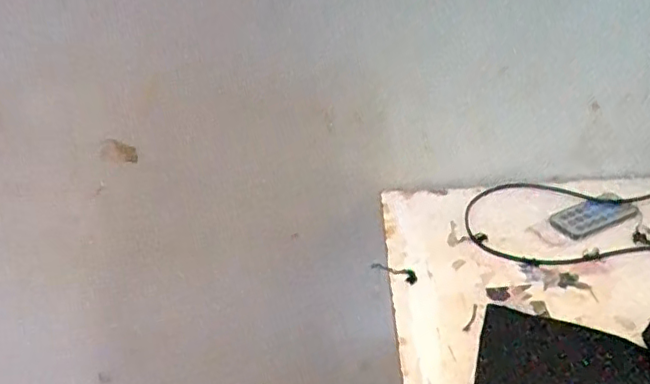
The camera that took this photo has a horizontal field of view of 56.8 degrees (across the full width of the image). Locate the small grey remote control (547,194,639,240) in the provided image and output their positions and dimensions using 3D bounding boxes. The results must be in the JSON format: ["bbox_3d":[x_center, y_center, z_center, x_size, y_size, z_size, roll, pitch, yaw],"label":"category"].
[{"bbox_3d":[0.259,0.023,0.579,0.080,0.005,0.040,-18,34,-19],"label":"small grey remote control"}]

